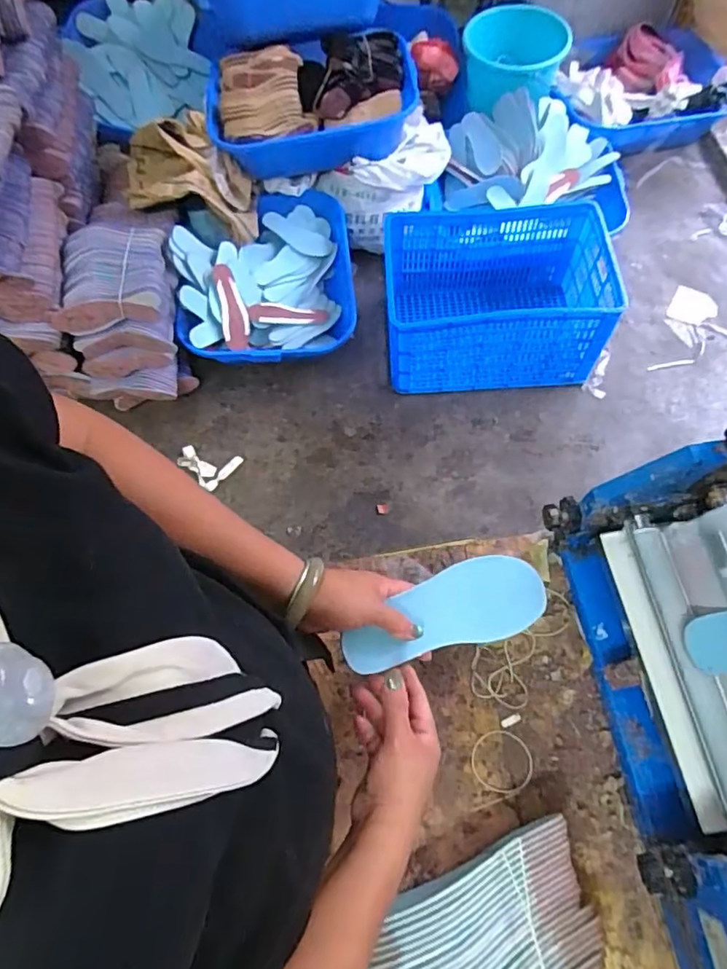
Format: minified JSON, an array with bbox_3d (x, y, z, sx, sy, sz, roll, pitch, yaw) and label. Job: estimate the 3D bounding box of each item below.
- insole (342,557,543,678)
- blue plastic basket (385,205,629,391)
[{"bbox_3d":[0.083,0.121,0.546,0.216,0.008,0.078,-8,80,-21],"label":"insole"},{"bbox_3d":[0.382,-0.532,1.624,0.619,0.271,0.432,-2,65,2],"label":"blue plastic basket"}]

